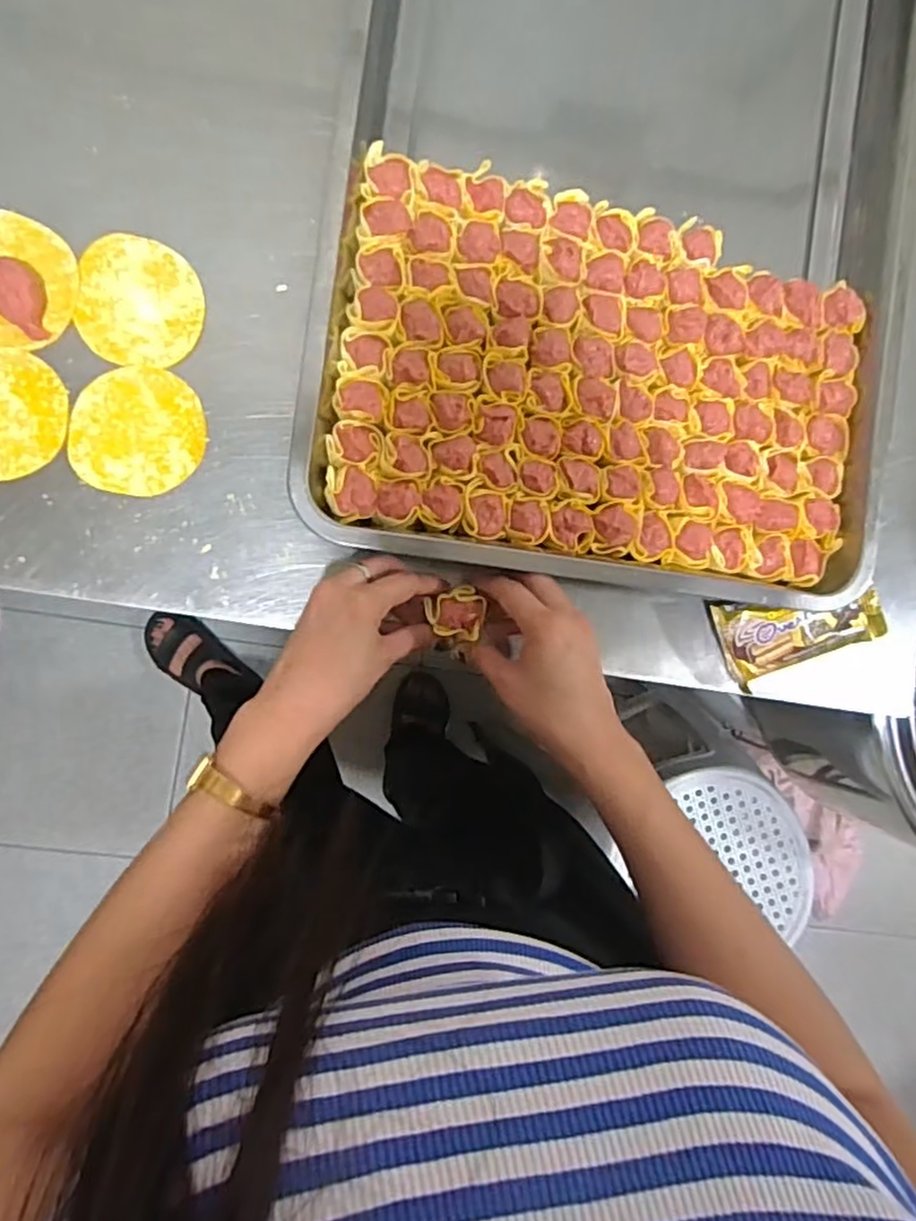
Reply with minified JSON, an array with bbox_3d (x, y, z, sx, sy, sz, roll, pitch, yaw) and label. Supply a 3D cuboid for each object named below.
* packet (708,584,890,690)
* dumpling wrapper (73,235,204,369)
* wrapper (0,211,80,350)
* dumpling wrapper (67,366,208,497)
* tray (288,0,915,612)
[{"bbox_3d":[0.248,0.017,0.496,0.125,0.016,0.057,-8,90,-8],"label":"packet"},{"bbox_3d":[-0.209,-0.204,0.459,0.077,0.004,0.083,0,89,-8],"label":"dumpling wrapper"},{"bbox_3d":[-0.286,-0.212,0.438,0.078,0.025,0.082,0,89,-8],"label":"wrapper"},{"bbox_3d":[-0.210,-0.118,0.459,0.082,0.004,0.082,0,89,-8],"label":"dumpling wrapper"},{"bbox_3d":[0.117,-0.323,0.490,0.388,0.070,0.612,7,88,-8],"label":"tray"}]

